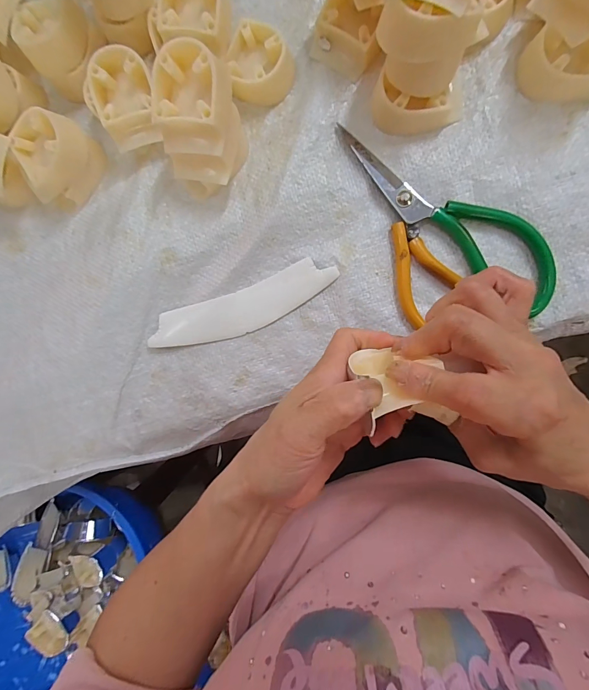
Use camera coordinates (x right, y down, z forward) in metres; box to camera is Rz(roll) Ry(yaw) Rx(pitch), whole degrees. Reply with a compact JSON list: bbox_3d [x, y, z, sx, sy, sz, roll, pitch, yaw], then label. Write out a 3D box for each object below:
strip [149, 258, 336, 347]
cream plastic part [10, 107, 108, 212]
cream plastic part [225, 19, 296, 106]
[{"bbox_3d":[-0.041,-0.028,0.277,0.152,0.005,0.036,-19,88,8],"label":"strip"},{"bbox_3d":[-0.191,-0.146,0.277,0.049,0.040,0.061,29,94,7],"label":"cream plastic part"},{"bbox_3d":[-0.026,-0.216,0.266,0.047,0.020,0.054,-7,89,8],"label":"cream plastic part"}]

